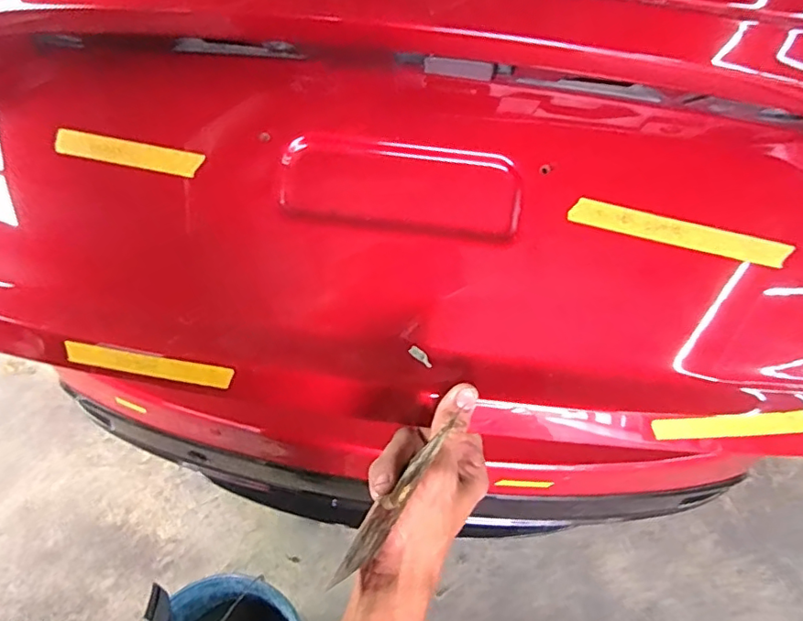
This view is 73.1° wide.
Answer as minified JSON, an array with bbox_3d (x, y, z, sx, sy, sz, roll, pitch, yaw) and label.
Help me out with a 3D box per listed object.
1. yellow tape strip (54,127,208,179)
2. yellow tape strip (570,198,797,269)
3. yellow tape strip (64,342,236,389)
[{"bbox_3d":[-0.208,-0.119,0.412,0.114,0.019,0.005,12,24,6],"label":"yellow tape strip"},{"bbox_3d":[0.206,-0.057,0.401,0.162,0.004,0.019,12,96,0],"label":"yellow tape strip"},{"bbox_3d":[-0.196,0.043,0.420,0.136,0.020,0.004,8,27,8],"label":"yellow tape strip"}]

